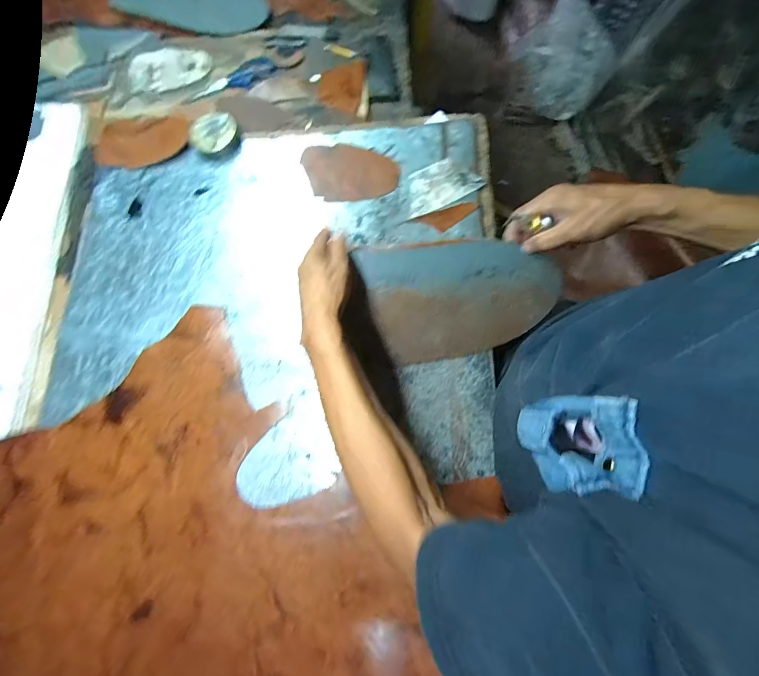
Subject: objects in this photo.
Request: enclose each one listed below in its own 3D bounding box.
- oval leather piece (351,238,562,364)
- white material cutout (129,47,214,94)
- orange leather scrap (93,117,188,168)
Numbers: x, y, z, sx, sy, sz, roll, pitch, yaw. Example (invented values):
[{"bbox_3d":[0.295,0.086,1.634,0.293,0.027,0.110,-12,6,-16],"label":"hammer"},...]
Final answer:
[{"bbox_3d":[0.102,-0.048,0.487,0.235,0.016,0.150,-4,112,3],"label":"oval leather piece"},{"bbox_3d":[-0.392,-0.510,0.712,0.150,0.012,0.094,-11,73,-1],"label":"white material cutout"},{"bbox_3d":[-0.405,-0.340,0.645,0.150,0.017,0.084,-6,73,0],"label":"orange leather scrap"}]

